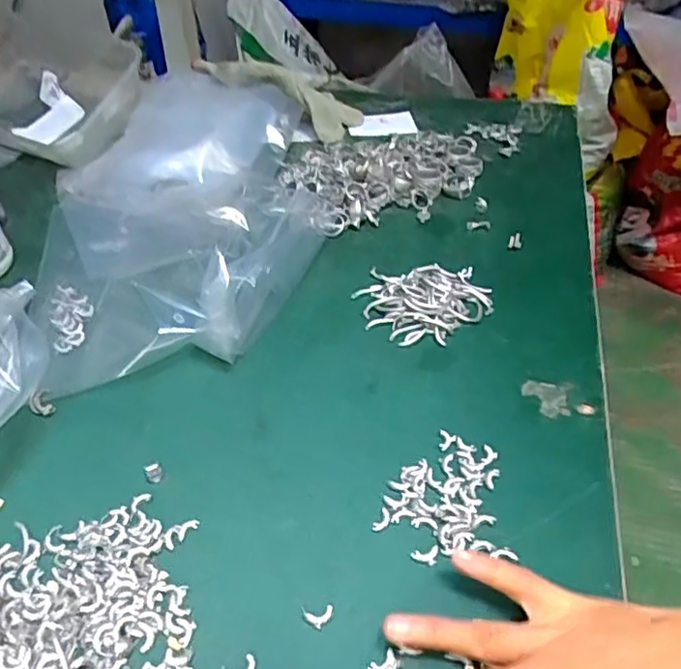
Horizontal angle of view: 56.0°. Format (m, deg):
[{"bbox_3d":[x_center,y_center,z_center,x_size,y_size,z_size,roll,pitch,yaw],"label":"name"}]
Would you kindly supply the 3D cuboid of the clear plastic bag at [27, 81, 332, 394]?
[{"bbox_3d":[-0.137,-0.129,0.566,0.242,0.062,0.392,-8,43,-9],"label":"clear plastic bag"}]

